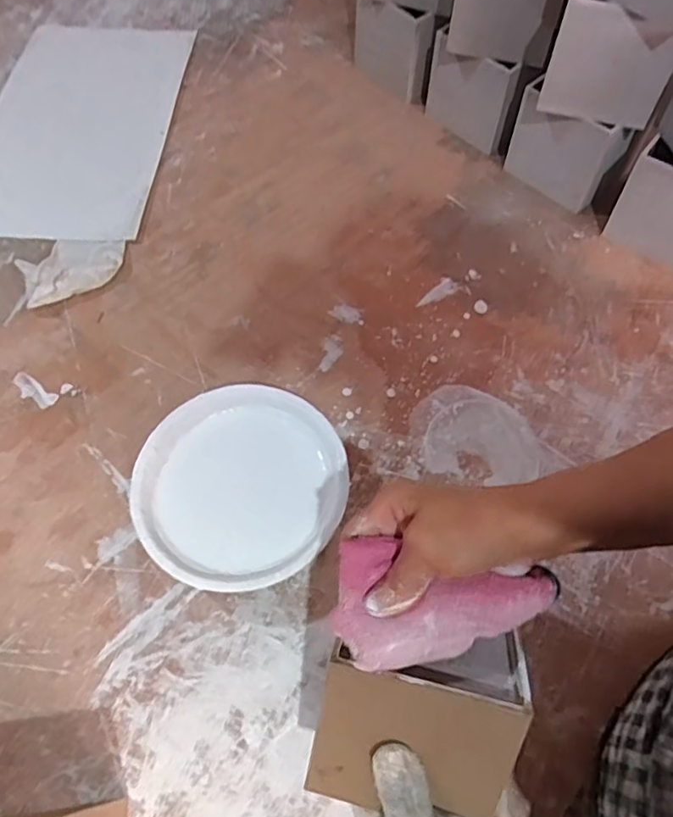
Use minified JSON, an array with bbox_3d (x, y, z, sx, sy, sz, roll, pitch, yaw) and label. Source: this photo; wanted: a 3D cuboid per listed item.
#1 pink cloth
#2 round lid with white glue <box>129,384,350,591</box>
[{"bbox_3d":[0.060,0.105,0.321,0.121,0.024,0.063,0,61,-7],"label":"pink cloth"},{"bbox_3d":[-0.078,0.070,0.498,0.167,0.057,0.169,0,62,0],"label":"round lid with white glue"}]

